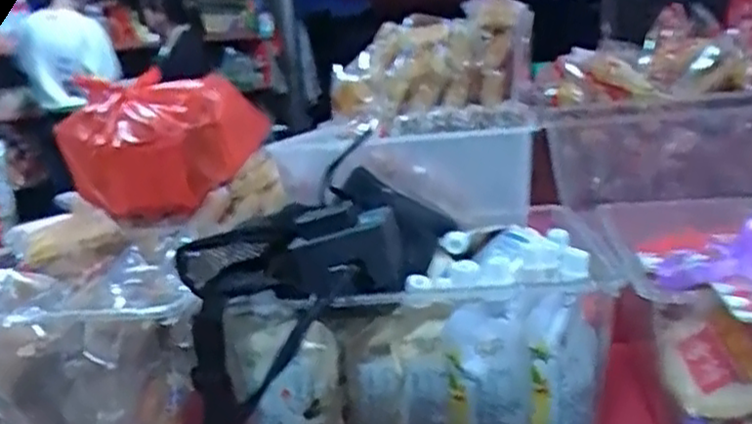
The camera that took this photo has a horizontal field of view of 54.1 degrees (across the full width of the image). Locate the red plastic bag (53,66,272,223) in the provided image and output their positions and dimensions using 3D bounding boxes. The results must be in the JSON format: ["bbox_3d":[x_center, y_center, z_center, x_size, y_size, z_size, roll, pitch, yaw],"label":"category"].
[{"bbox_3d":[-0.250,-0.078,0.882,0.232,0.155,0.140,-6,10,-12],"label":"red plastic bag"}]

